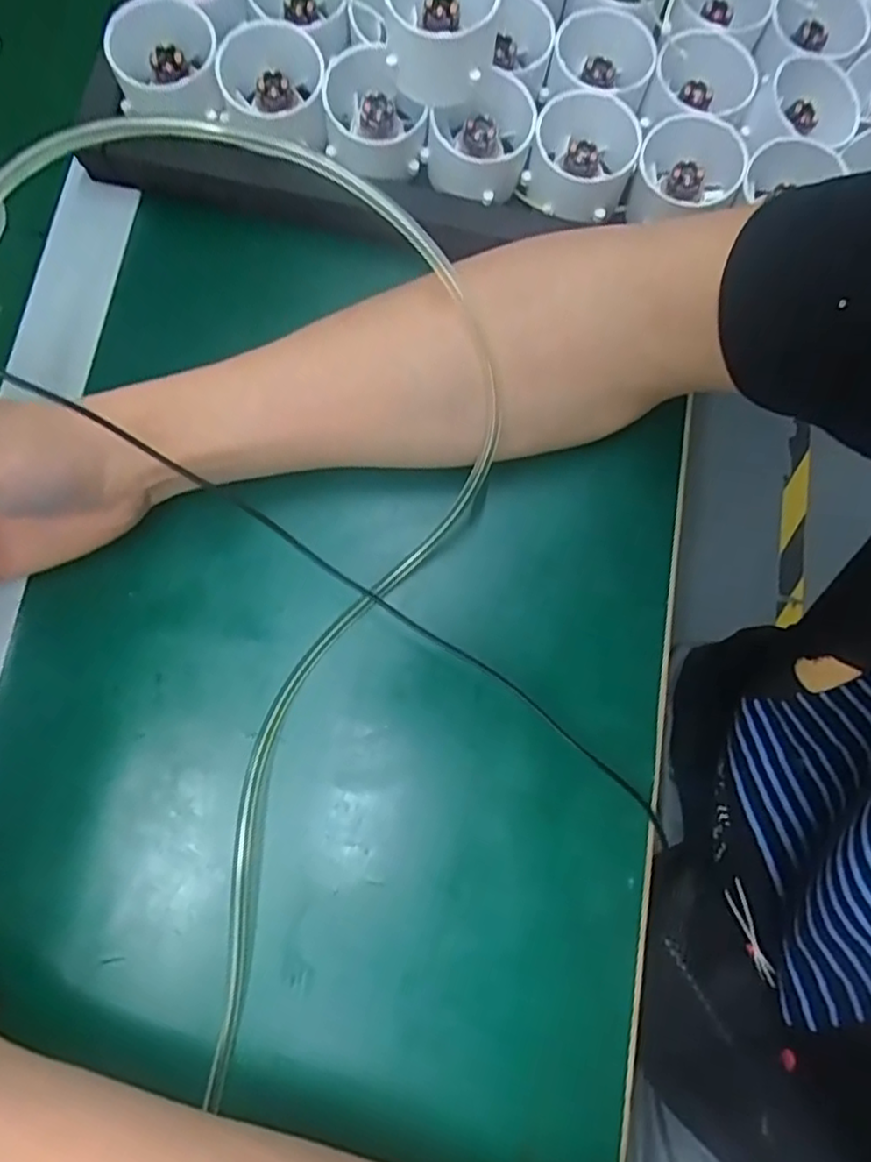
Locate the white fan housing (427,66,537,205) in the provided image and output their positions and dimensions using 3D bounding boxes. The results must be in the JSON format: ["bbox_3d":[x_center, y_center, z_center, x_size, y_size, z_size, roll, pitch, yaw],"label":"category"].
[{"bbox_3d":[0.022,-0.213,0.332,0.046,0.034,0.047,21,79,3],"label":"white fan housing"}]

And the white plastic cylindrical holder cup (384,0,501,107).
[{"bbox_3d":[0.002,-0.243,0.304,0.047,0.036,0.044,0,79,-1],"label":"white plastic cylindrical holder cup"}]

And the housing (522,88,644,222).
[{"bbox_3d":[0.070,-0.203,0.336,0.047,0.034,0.049,16,79,2],"label":"housing"}]

